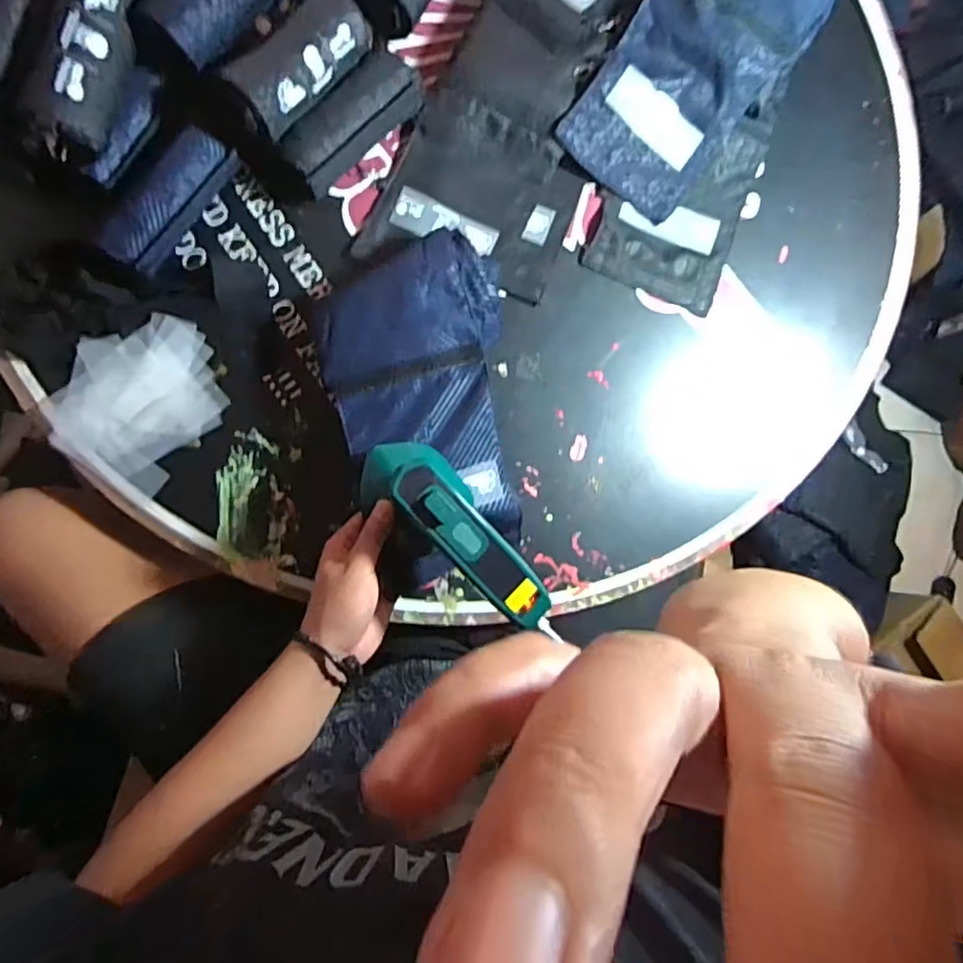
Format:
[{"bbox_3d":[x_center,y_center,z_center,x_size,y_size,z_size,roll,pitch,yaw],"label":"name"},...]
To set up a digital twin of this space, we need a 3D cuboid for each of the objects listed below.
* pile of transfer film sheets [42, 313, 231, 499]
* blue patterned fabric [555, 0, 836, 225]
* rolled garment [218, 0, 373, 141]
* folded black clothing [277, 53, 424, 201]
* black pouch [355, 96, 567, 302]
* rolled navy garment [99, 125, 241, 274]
[{"bbox_3d":[-0.312,-0.079,0.566,0.127,0.009,0.153,32,83,-3],"label":"pile of transfer film sheets"},{"bbox_3d":[0.215,-0.412,0.602,0.154,0.087,0.283,35,83,-3],"label":"blue patterned fabric"},{"bbox_3d":[-0.159,-0.373,0.537,0.061,0.043,0.159,38,82,-2],"label":"rolled garment"},{"bbox_3d":[-0.122,-0.332,0.579,0.155,0.051,0.056,-44,91,-8],"label":"folded black clothing"},{"bbox_3d":[-0.008,-0.281,0.604,0.178,0.022,0.161,17,84,-5],"label":"black pouch"},{"bbox_3d":[-0.282,-0.252,0.559,0.054,0.046,0.139,34,83,-3],"label":"rolled navy garment"}]

